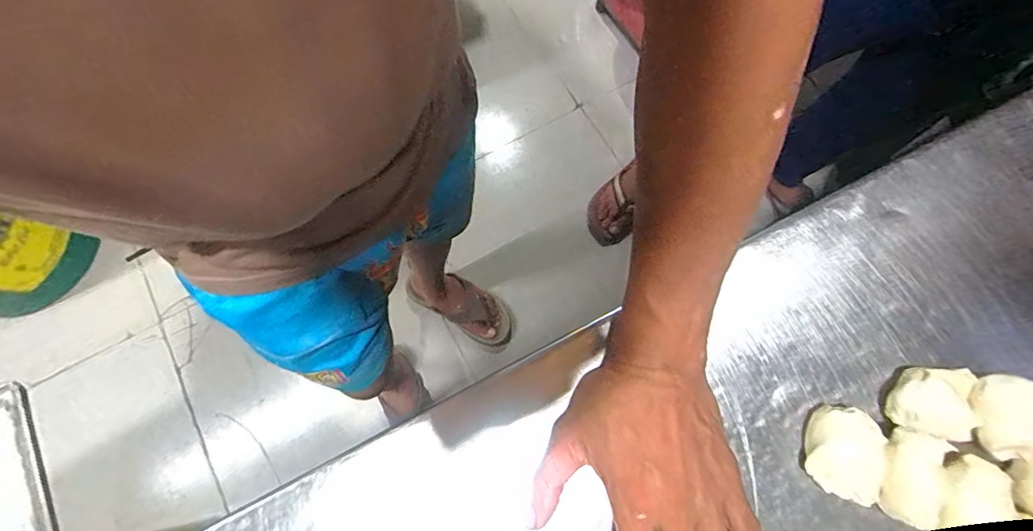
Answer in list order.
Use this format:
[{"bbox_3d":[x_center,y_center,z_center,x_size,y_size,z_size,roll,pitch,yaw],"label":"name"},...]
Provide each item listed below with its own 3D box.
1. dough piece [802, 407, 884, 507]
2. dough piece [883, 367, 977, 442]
[{"bbox_3d":[0.205,0.118,0.309,0.036,0.027,0.053,5,73,3],"label":"dough piece"},{"bbox_3d":[0.264,0.087,0.315,0.048,0.026,0.041,8,73,4],"label":"dough piece"}]

